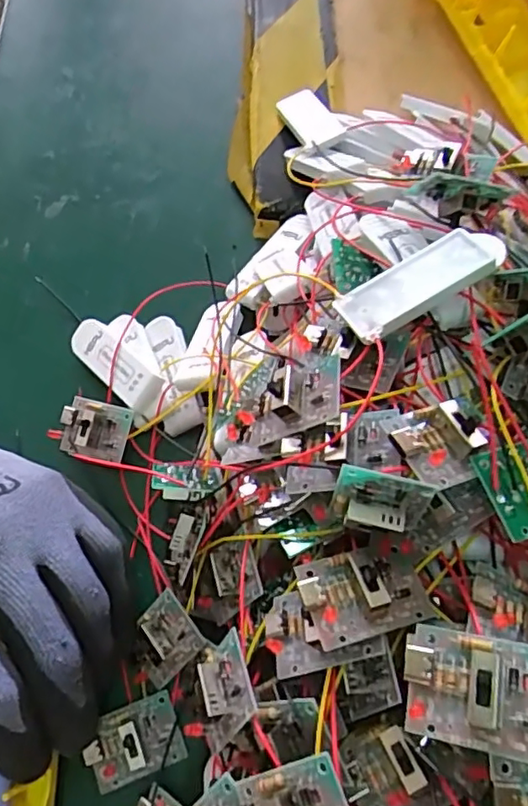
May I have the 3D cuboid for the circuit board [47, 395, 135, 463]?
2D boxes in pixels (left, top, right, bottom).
[{"bbox_3d":[-0.079,0.012,0.271,0.037,0.005,0.026,12,85,17],"label":"circuit board"}]

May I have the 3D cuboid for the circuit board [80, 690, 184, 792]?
[{"bbox_3d":[-0.051,0.131,0.228,0.035,0.010,0.026,-20,70,-6],"label":"circuit board"}]

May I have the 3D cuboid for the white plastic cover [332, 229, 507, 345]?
[{"bbox_3d":[0.051,-0.040,0.193,0.053,0.012,0.020,-29,71,-9],"label":"white plastic cover"}]

